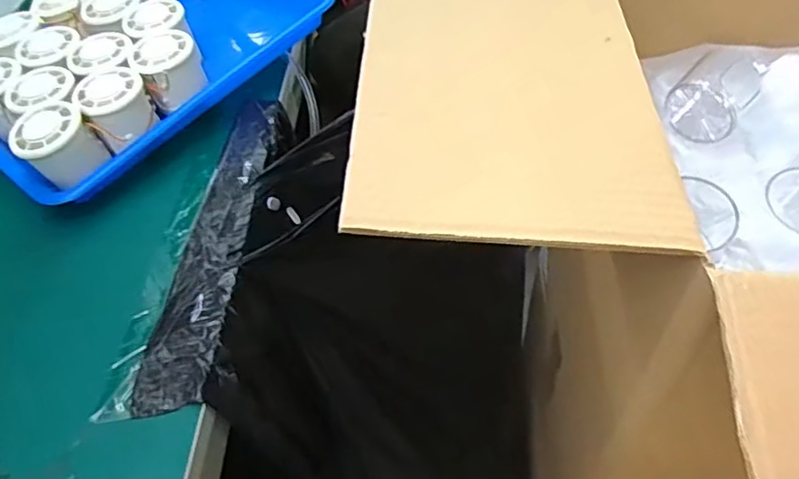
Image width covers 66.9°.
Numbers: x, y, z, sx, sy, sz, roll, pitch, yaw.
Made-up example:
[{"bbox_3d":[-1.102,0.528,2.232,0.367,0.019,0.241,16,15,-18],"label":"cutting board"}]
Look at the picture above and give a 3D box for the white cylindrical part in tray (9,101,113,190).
[{"bbox_3d":[-0.277,-0.076,0.491,0.058,0.050,0.054,-38,57,-24],"label":"white cylindrical part in tray"}]

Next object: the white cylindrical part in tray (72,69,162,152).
[{"bbox_3d":[-0.237,-0.110,0.512,0.052,0.049,0.055,-3,50,3],"label":"white cylindrical part in tray"}]

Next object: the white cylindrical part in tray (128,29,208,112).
[{"bbox_3d":[-0.203,-0.152,0.536,0.054,0.045,0.058,-3,50,3],"label":"white cylindrical part in tray"}]

